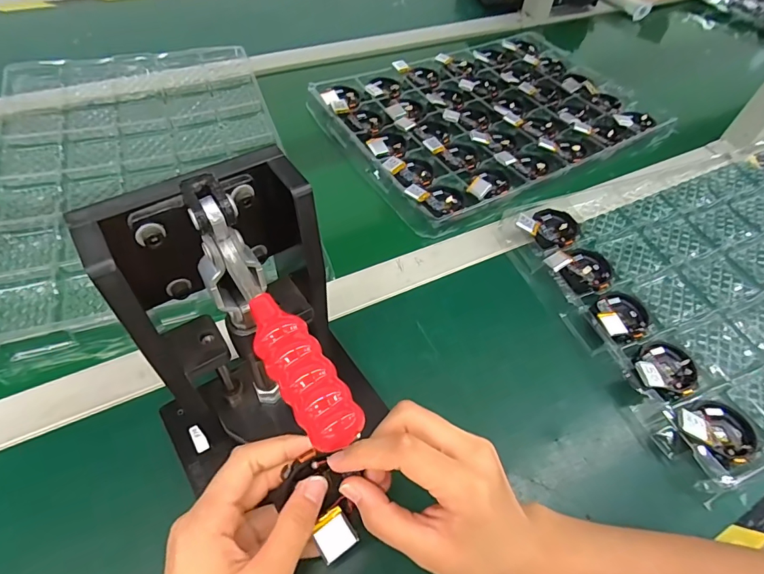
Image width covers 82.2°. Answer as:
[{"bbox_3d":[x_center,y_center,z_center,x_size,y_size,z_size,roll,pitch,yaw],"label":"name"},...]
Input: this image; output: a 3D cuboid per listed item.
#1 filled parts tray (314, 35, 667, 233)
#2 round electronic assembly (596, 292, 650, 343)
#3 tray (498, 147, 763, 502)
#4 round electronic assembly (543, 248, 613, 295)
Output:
[{"bbox_3d":[0.145,-0.248,0.608,0.422,0.025,0.303,-26,60,-21],"label":"filled parts tray"},{"bbox_3d":[0.221,0.028,0.406,0.053,0.015,0.046,-31,62,-24],"label":"round electronic assembly"},{"bbox_3d":[0.389,-0.028,0.454,0.454,0.024,0.299,-18,57,-17],"label":"tray"},{"bbox_3d":[0.201,-0.018,0.437,0.062,0.019,0.052,-22,59,-19],"label":"round electronic assembly"}]

